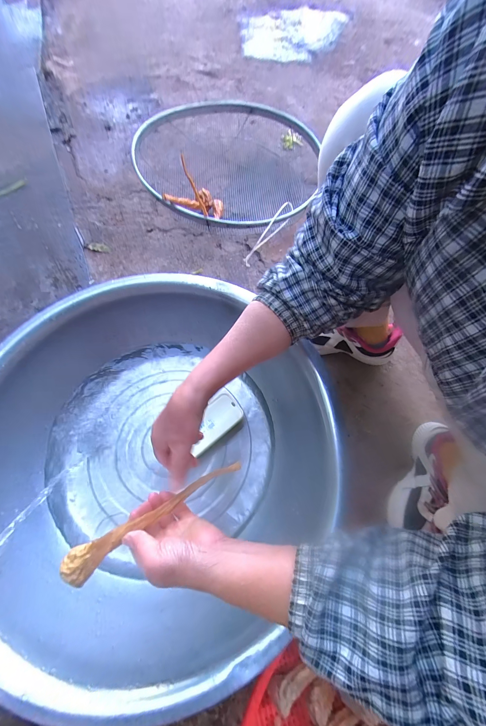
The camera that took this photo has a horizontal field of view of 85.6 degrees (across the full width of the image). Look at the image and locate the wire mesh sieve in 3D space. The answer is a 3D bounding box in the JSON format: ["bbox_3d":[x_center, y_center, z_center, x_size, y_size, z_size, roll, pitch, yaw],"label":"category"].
[{"bbox_3d":[-0.049,-0.602,0.773,0.524,0.118,0.596,23,68,8],"label":"wire mesh sieve"}]

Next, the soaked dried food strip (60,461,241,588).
[{"bbox_3d":[-0.098,0.175,0.304,0.213,0.017,0.032,-28,70,-15],"label":"soaked dried food strip"}]

